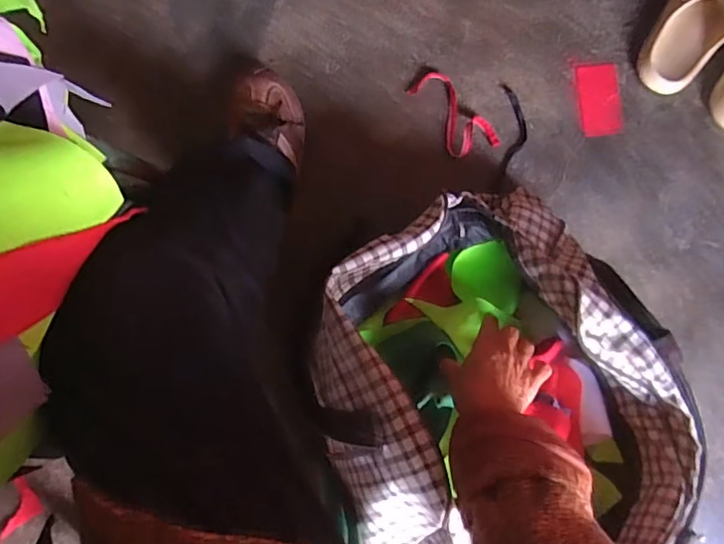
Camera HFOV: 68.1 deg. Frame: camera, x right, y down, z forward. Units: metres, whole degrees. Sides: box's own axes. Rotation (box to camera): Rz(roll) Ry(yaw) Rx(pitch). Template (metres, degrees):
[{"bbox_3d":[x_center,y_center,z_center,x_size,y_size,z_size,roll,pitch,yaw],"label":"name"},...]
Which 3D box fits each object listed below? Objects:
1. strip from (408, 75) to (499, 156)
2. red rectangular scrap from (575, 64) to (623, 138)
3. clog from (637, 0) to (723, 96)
[{"bbox_3d":[0.127,-0.217,0.743,0.064,0.025,0.131,-35,93,-5],"label":"strip"},{"bbox_3d":[0.340,-0.244,0.764,0.062,0.004,0.100,-7,89,-5],"label":"red rectangular scrap"},{"bbox_3d":[0.475,-0.351,0.751,0.095,0.070,0.208,32,86,-5],"label":"clog"}]

